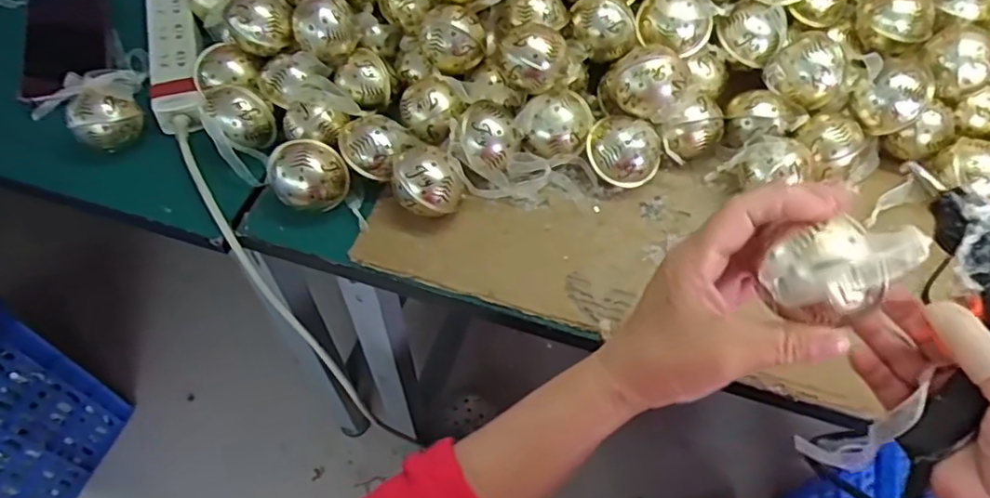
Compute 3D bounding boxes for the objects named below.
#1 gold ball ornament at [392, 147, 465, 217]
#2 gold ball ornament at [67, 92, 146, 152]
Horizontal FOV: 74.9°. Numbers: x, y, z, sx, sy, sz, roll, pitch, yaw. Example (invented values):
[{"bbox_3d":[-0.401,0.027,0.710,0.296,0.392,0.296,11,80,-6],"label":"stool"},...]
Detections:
[{"bbox_3d":[-0.053,-0.052,0.514,0.055,0.053,0.061,-8,57,-6],"label":"gold ball ornament"},{"bbox_3d":[-0.336,-0.109,0.564,0.054,0.041,0.051,0,57,0],"label":"gold ball ornament"}]

